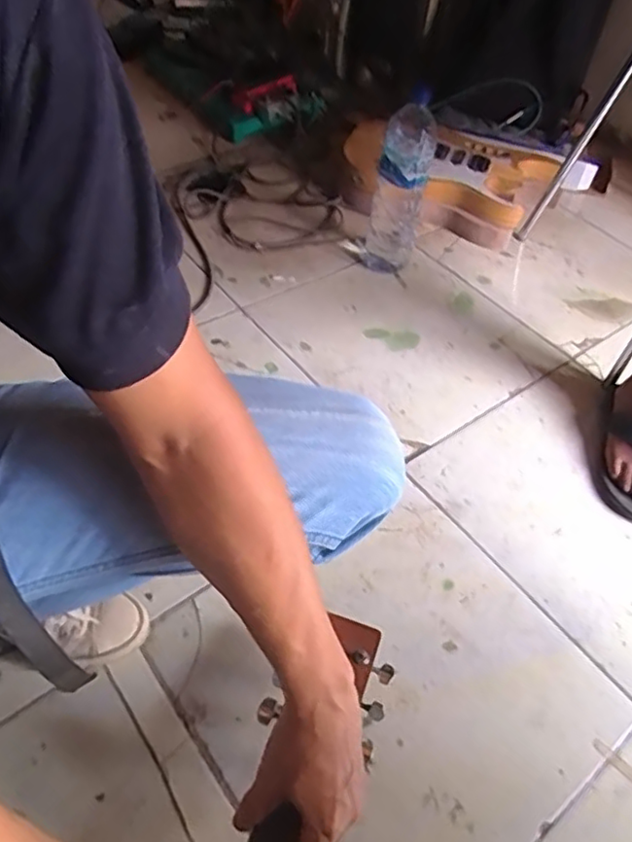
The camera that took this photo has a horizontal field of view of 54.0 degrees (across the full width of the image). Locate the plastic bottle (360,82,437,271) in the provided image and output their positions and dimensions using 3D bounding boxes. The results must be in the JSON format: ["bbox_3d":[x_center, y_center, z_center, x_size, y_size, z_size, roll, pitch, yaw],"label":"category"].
[{"bbox_3d":[0.142,-0.402,1.082,0.096,0.300,0.085,15,50,6],"label":"plastic bottle"}]

